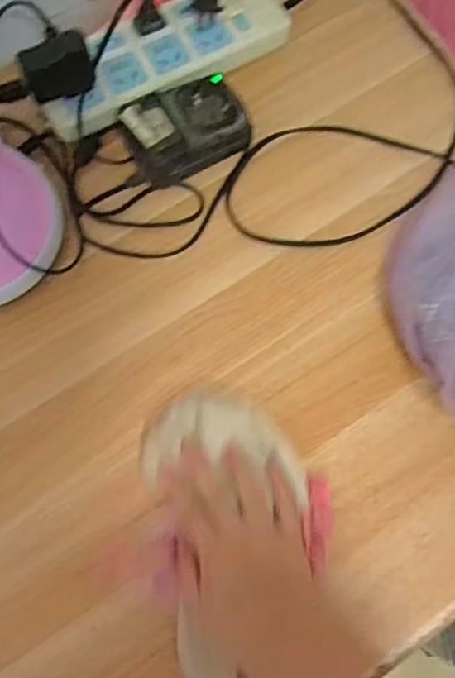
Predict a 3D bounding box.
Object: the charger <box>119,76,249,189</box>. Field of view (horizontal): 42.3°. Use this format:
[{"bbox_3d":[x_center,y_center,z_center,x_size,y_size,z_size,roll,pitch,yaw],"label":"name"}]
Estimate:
[{"bbox_3d":[-0.034,-0.180,0.506,0.110,0.046,0.071,-32,80,-8],"label":"charger"}]

